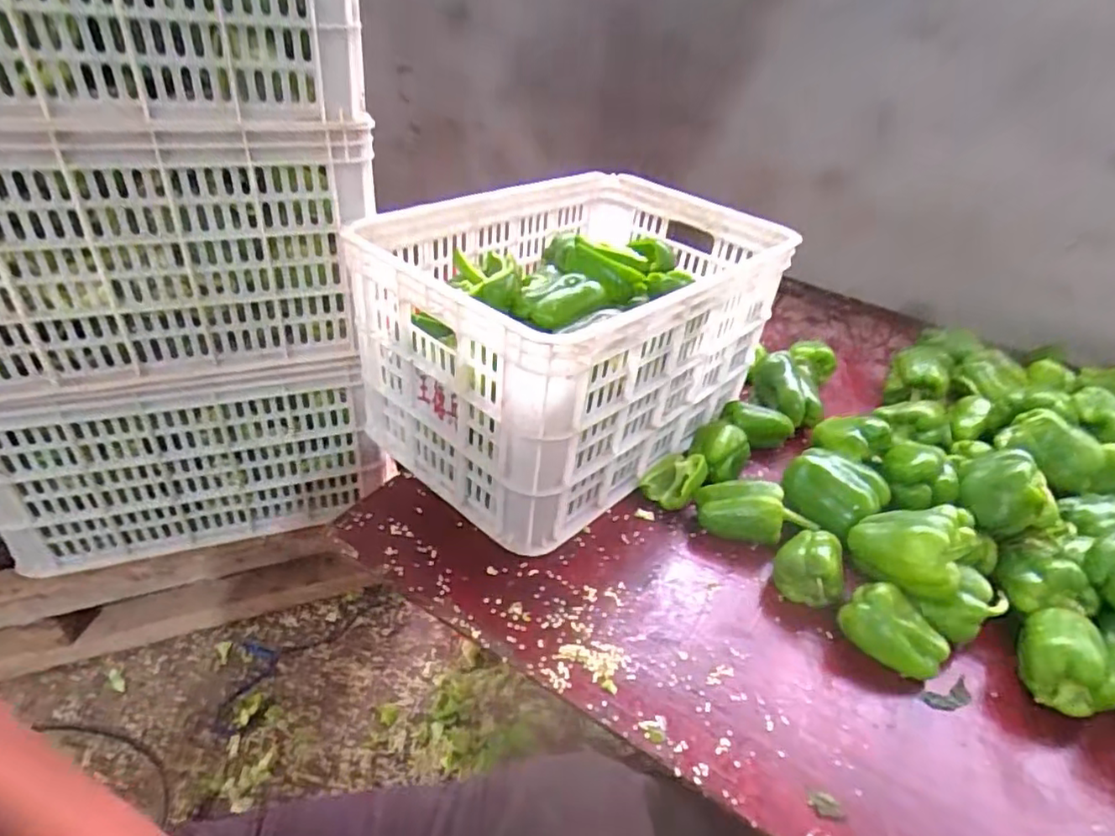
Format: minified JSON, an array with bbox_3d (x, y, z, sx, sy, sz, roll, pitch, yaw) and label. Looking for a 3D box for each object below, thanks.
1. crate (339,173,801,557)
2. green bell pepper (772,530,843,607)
[{"bbox_3d":[0.025,-0.112,0.842,0.493,0.284,0.352,-26,48,-36],"label":"crate"},{"bbox_3d":[0.285,0.167,0.697,0.073,0.053,0.071,4,37,-3],"label":"green bell pepper"}]

